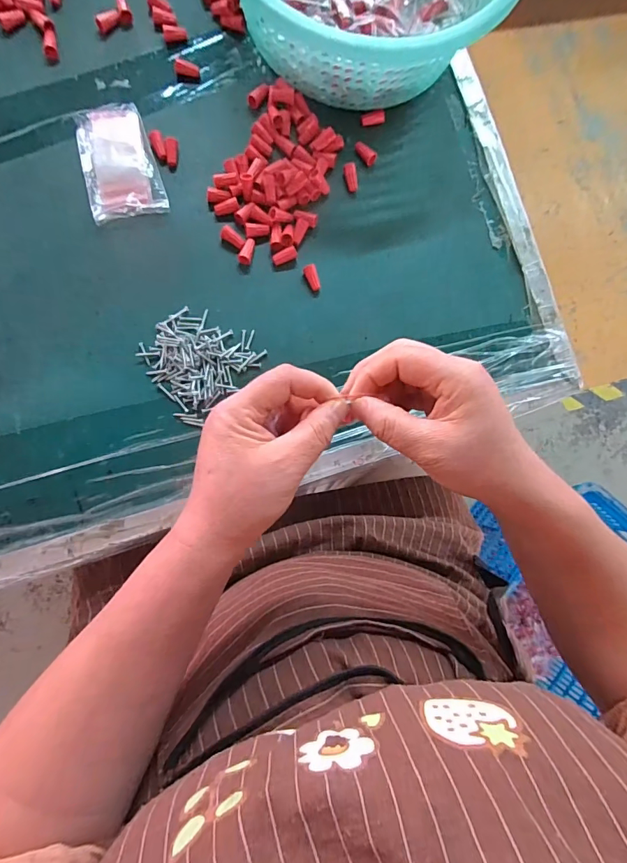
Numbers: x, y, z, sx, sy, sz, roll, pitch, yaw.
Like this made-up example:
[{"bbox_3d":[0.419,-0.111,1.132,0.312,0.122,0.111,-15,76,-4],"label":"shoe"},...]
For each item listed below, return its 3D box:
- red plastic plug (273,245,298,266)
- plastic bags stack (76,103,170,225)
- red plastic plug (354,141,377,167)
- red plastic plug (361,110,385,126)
[{"bbox_3d":[-0.026,-0.164,0.402,0.023,0.007,0.011,-25,88,-8],"label":"red plastic plug"},{"bbox_3d":[-0.179,-0.246,0.392,0.065,0.012,0.110,-18,87,-7],"label":"plastic bags stack"},{"bbox_3d":[0.051,-0.274,0.423,0.012,0.011,0.026,-40,92,-8],"label":"red plastic plug"},{"bbox_3d":[0.059,-0.310,0.427,0.024,0.011,0.008,-3,86,10],"label":"red plastic plug"}]

